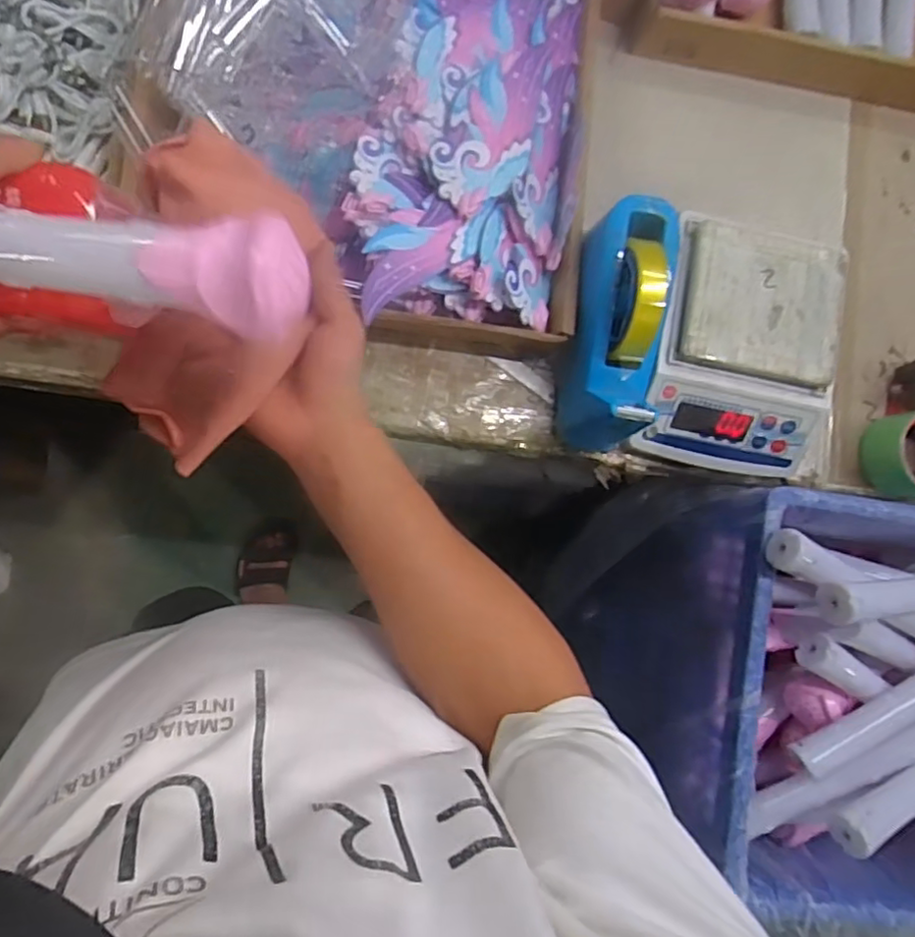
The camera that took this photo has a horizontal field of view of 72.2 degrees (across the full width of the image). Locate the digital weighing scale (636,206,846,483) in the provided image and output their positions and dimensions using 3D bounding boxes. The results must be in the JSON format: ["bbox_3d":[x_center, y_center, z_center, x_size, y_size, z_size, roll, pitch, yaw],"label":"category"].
[{"bbox_3d":[0.264,-0.110,0.586,0.178,0.075,0.218,7,87,-9],"label":"digital weighing scale"}]

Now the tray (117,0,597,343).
[{"bbox_3d":[-0.070,-0.318,0.539,0.386,0.078,0.359,11,86,-9],"label":"tray"}]

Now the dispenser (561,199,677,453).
[{"bbox_3d":[0.145,-0.115,0.531,0.080,0.102,0.220,8,103,-9],"label":"dispenser"}]

